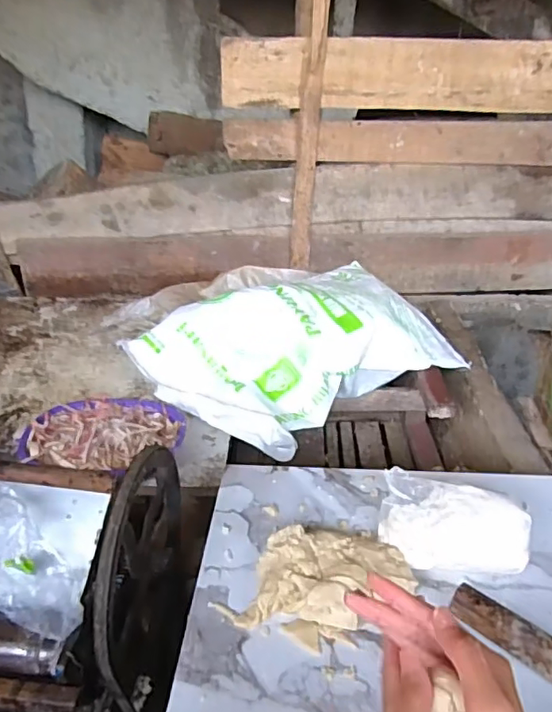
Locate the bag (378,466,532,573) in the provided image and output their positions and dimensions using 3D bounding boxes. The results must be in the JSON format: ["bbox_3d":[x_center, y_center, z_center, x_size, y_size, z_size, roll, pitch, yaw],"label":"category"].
[{"bbox_3d":[0.198,0.193,0.627,0.158,0.071,0.076,8,33,11],"label":"bag"}]

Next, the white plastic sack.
[{"bbox_3d":[0.054,-0.027,1.270,0.641,0.191,0.384,-19,38,-30],"label":"white plastic sack"}]

